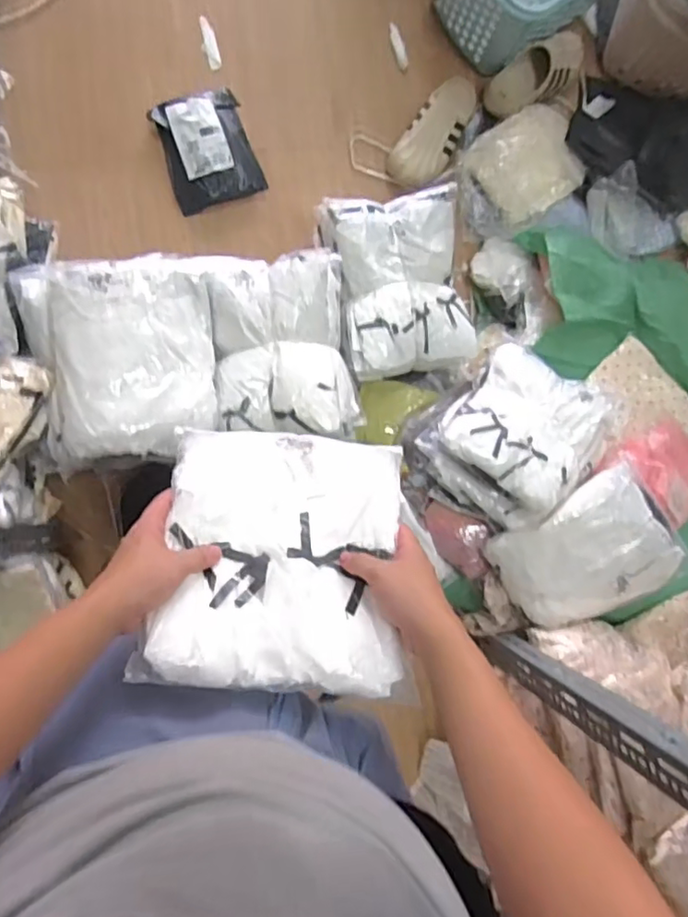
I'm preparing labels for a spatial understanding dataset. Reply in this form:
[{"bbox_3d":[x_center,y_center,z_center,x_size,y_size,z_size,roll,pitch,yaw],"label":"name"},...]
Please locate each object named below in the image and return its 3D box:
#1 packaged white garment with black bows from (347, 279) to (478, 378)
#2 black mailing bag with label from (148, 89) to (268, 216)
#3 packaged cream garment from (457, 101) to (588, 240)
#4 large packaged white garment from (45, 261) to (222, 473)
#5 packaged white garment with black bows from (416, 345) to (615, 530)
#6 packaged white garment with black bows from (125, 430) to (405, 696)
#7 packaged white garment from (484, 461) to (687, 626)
[{"bbox_3d":[0.129,-0.259,1.228,0.260,0.093,0.170,-13,89,-9],"label":"packaged white garment with black bows"},{"bbox_3d":[-0.291,-0.665,1.303,0.189,0.057,0.225,-20,91,-9],"label":"black mailing bag with label"},{"bbox_3d":[0.408,-0.662,1.372,0.328,0.044,0.225,-36,93,-9],"label":"packaged cream garment"},{"bbox_3d":[-0.366,-0.164,0.999,0.295,0.056,0.331,-5,88,-9],"label":"large packaged white garment"},{"bbox_3d":[0.347,-0.052,1.176,0.269,0.122,0.345,45,82,-4],"label":"packaged white garment with black bows"},{"bbox_3d":[-0.055,0.076,0.570,0.214,0.037,0.267,7,53,-6],"label":"packaged white garment with black bows"},{"bbox_3d":[0.469,0.190,1.161,0.315,0.050,0.246,-34,99,12],"label":"packaged white garment"}]

